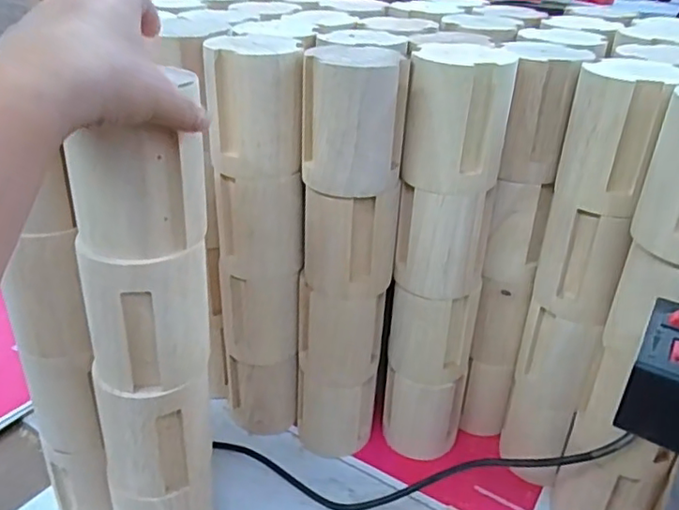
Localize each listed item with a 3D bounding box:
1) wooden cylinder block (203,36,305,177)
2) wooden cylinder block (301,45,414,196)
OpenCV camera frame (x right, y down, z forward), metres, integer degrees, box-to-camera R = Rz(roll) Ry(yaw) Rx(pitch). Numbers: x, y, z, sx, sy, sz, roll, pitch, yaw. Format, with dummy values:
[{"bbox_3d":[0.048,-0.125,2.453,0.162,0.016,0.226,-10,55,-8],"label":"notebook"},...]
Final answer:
[{"bbox_3d":[-0.070,-0.122,0.483,0.072,0.099,0.066,-3,31,-8],"label":"wooden cylinder block"},{"bbox_3d":[0.011,-0.105,0.459,0.080,0.098,0.068,3,31,2],"label":"wooden cylinder block"}]

